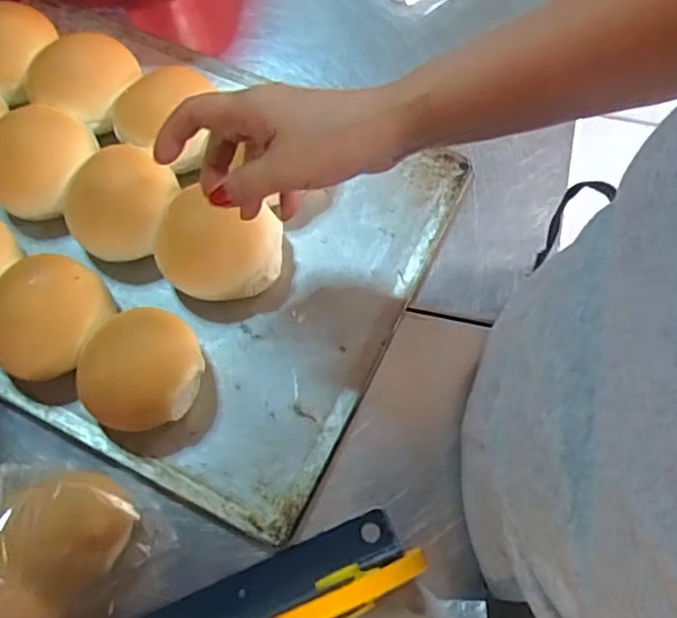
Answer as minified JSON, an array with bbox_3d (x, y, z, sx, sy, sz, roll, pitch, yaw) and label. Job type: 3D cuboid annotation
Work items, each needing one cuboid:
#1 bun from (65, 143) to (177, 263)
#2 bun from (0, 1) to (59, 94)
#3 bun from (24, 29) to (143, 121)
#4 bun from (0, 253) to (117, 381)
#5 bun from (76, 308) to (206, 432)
[{"bbox_3d":[-0.166,-0.080,0.486,0.073,0.048,0.088,24,74,10],"label":"bun"},{"bbox_3d":[-0.281,-0.223,0.537,0.078,0.043,0.076,-1,72,2],"label":"bun"},{"bbox_3d":[-0.212,-0.198,0.527,0.075,0.046,0.082,-1,72,2],"label":"bun"},{"bbox_3d":[-0.215,0.005,0.456,0.078,0.051,0.090,39,77,13],"label":"bun"},{"bbox_3d":[-0.135,0.040,0.438,0.075,0.057,0.087,0,72,2],"label":"bun"}]

